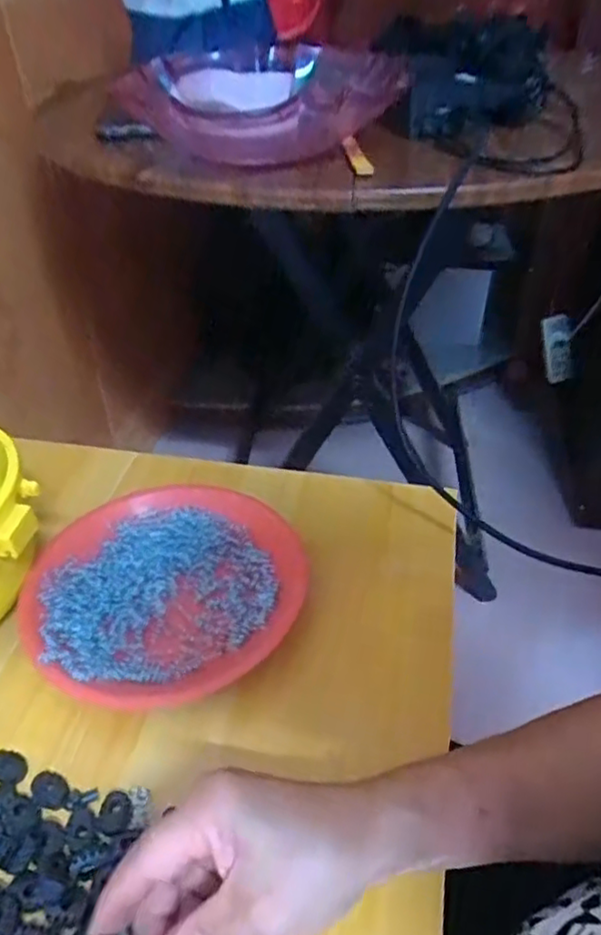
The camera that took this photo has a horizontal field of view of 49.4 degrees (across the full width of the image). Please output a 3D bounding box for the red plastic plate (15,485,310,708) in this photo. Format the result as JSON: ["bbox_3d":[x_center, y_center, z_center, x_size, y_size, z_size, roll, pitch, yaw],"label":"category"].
[{"bbox_3d":[-0.099,0.084,0.476,0.193,0.023,0.174,-22,44,-23],"label":"red plastic plate"}]

